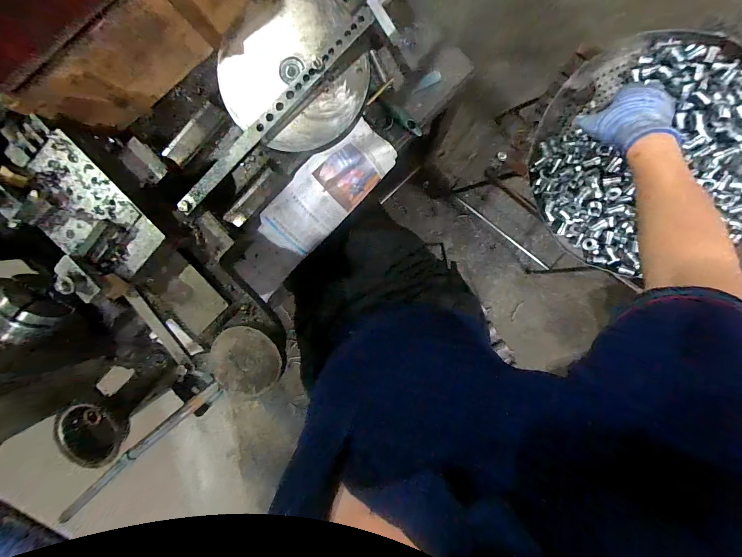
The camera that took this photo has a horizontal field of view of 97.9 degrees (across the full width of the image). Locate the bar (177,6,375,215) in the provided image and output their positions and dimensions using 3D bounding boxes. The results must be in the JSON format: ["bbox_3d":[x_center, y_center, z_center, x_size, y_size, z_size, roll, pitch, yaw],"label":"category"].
[{"bbox_3d":[-0.126,-0.202,0.401,0.331,0.018,0.022,-41,92,9],"label":"bar"}]

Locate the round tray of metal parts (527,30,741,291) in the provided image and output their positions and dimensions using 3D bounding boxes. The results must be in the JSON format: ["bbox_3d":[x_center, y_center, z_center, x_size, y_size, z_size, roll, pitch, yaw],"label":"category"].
[{"bbox_3d":[0.471,-0.195,0.518,0.379,0.088,0.373,1,98,5],"label":"round tray of metal parts"}]

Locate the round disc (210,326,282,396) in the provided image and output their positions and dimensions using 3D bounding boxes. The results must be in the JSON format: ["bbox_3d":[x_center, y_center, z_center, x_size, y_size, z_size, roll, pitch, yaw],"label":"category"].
[{"bbox_3d":[-0.170,0.112,0.438,0.095,0.010,0.093,1,98,5],"label":"round disc"}]

